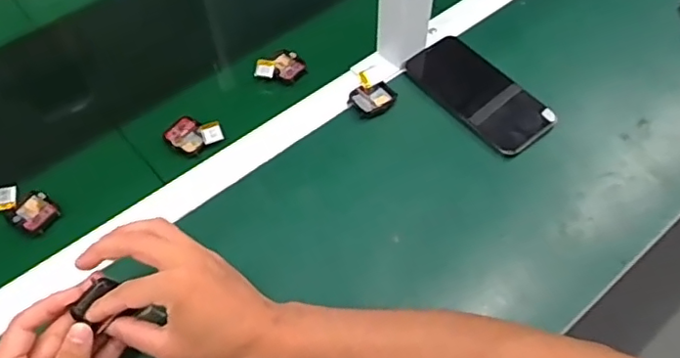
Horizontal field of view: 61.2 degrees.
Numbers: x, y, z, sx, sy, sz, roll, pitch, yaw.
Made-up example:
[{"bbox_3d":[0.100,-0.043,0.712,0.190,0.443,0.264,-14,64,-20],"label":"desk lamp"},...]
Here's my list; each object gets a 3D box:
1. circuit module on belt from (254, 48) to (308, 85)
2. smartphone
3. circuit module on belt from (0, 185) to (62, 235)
[{"bbox_3d":[-0.065,-0.124,0.644,0.046,0.011,0.057,36,52,18],"label":"circuit module on belt"},{"bbox_3d":[0.147,-0.093,0.613,0.072,0.013,0.160,-34,62,-20],"label":"smartphone"},{"bbox_3d":[-0.296,0.026,0.541,0.064,0.020,0.038,28,61,18],"label":"circuit module on belt"}]

